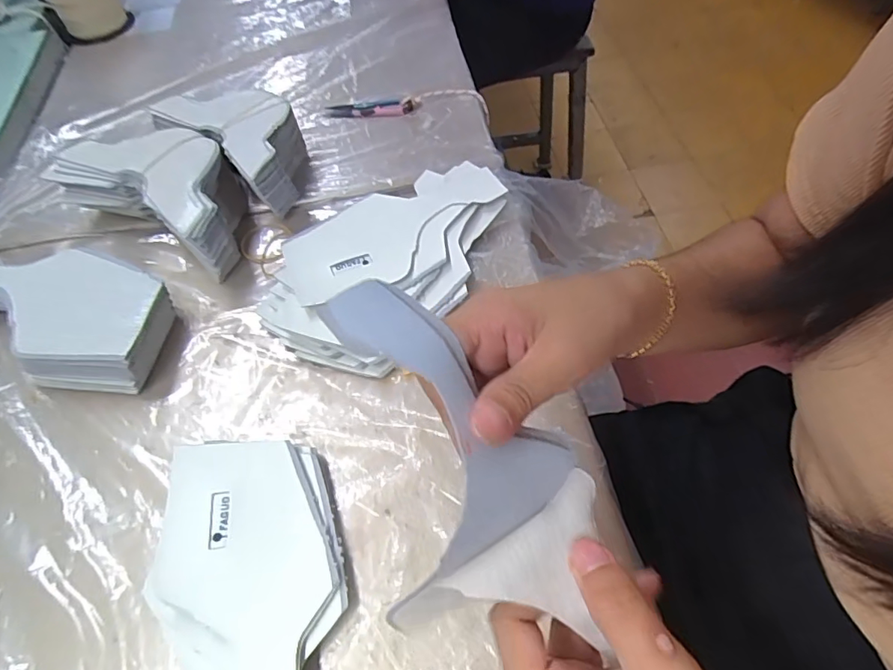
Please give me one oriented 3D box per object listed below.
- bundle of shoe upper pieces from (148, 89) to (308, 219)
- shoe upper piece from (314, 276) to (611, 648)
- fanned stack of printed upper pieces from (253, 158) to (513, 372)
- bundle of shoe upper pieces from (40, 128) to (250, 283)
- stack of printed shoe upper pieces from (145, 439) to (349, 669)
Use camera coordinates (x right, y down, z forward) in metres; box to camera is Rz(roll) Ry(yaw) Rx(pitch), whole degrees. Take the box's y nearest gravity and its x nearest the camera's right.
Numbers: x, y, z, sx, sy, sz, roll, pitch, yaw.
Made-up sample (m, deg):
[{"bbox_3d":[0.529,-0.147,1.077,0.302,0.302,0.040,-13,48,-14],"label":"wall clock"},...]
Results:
[{"bbox_3d":[-0.201,-0.198,0.528,0.168,0.061,0.102,39,68,24],"label":"bundle of shoe upper pieces"},{"bbox_3d":[0.004,0.050,0.210,0.093,0.025,0.160,-32,93,-15],"label":"shoe upper piece"},{"bbox_3d":[-0.042,-0.073,0.450,0.136,0.033,0.240,35,66,22],"label":"fanned stack of printed upper pieces"},{"bbox_3d":[-0.259,-0.139,0.484,0.181,0.064,0.104,22,62,16],"label":"bundle of shoe upper pieces"},{"bbox_3d":[-0.123,0.174,0.304,0.111,0.026,0.222,-3,58,1],"label":"stack of printed shoe upper pieces"}]

